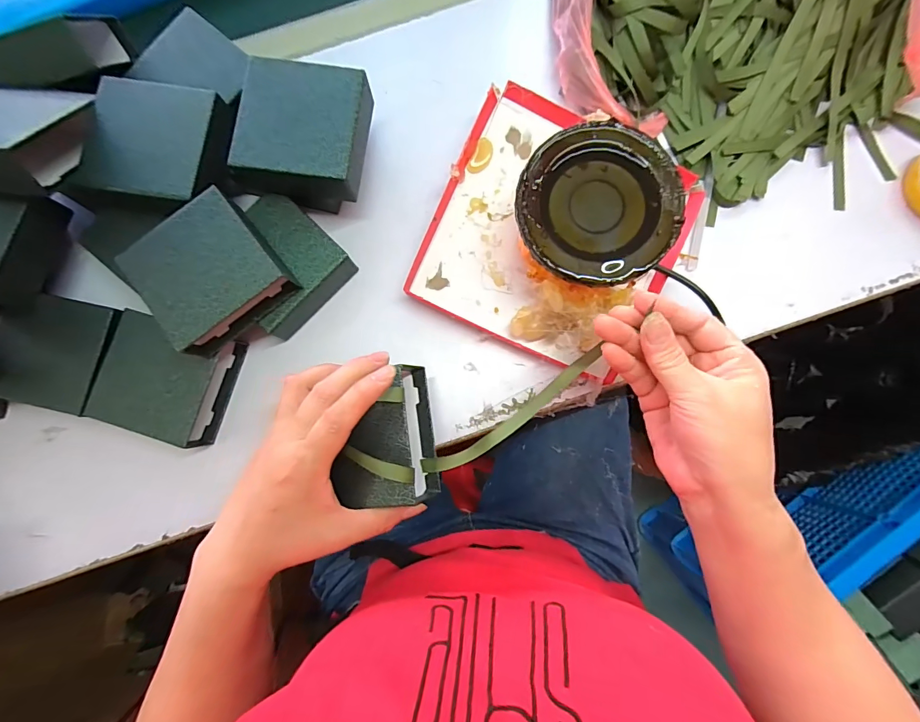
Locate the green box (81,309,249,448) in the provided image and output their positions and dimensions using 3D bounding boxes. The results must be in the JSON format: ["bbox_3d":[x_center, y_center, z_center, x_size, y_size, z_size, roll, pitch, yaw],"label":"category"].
[{"bbox_3d":[-0.244,0.015,0.344,0.090,0.043,0.092,17,85,3],"label":"green box"}]

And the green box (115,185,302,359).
[{"bbox_3d":[-0.190,-0.067,0.316,0.094,0.040,0.086,-40,85,-3],"label":"green box"}]

